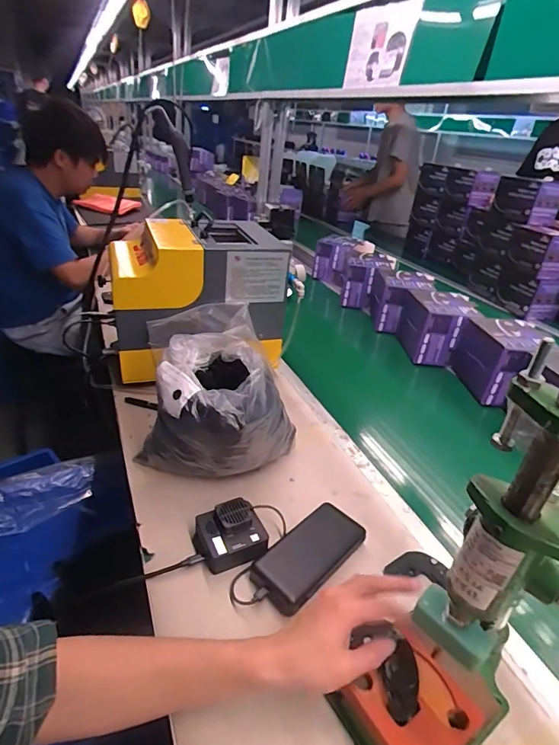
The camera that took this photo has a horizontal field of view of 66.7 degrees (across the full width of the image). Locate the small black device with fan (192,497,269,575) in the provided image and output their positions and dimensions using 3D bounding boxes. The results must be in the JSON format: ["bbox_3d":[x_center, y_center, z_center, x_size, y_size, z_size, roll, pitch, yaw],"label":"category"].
[{"bbox_3d":[-0.064,0.209,0.549,0.085,0.042,0.073,-7,33,-23],"label":"small black device with fan"}]

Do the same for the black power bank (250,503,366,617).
[{"bbox_3d":[0.040,0.234,0.547,0.074,0.020,0.159,29,37,34],"label":"black power bank"}]

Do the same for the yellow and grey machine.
[{"bbox_3d":[-0.177,-0.162,0.910,0.321,0.267,0.240,-5,32,-19],"label":"yellow and grey machine"}]

